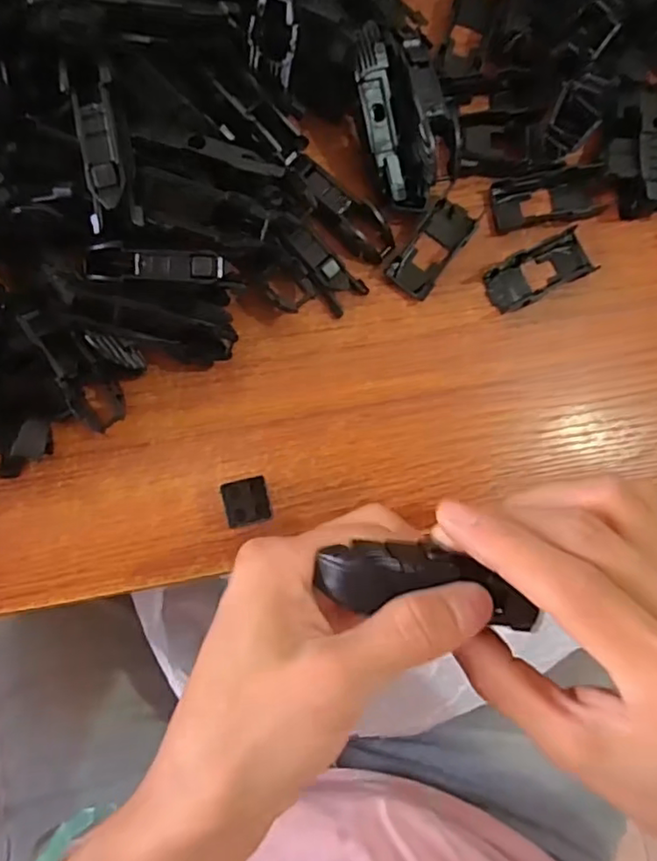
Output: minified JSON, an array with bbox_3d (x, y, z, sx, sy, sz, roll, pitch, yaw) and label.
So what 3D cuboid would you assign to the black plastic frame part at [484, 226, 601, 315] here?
[{"bbox_3d":[0.102,-0.077,0.296,0.052,0.012,0.023,-28,87,-8],"label":"black plastic frame part"}]

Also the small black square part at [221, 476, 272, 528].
[{"bbox_3d":[-0.036,0.032,0.274,0.019,0.012,0.020,-13,85,-6],"label":"small black square part"}]

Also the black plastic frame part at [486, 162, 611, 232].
[{"bbox_3d":[0.111,-0.113,0.299,0.060,0.013,0.026,-13,85,-6],"label":"black plastic frame part"}]

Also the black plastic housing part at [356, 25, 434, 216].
[{"bbox_3d":[0.030,-0.137,0.274,0.026,0.019,0.075,-19,104,-7],"label":"black plastic housing part"}]

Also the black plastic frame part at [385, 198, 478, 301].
[{"bbox_3d":[0.050,-0.088,0.293,0.022,0.010,0.050,38,82,0],"label":"black plastic frame part"}]

